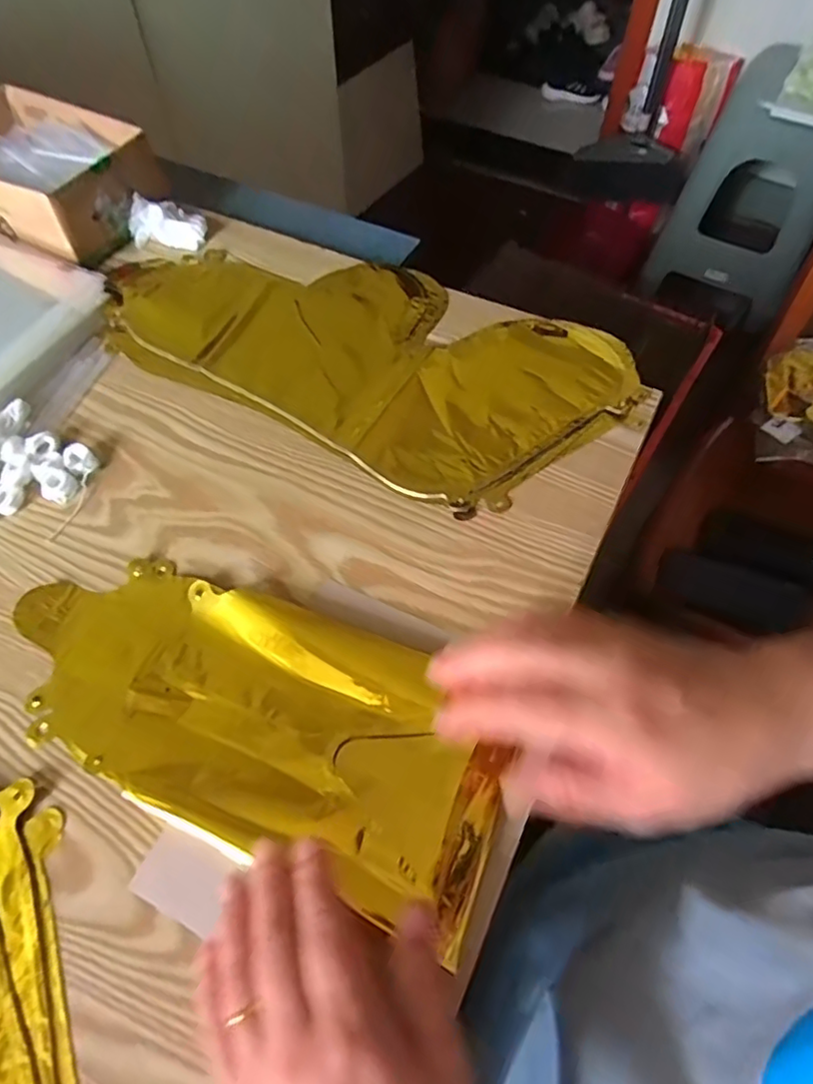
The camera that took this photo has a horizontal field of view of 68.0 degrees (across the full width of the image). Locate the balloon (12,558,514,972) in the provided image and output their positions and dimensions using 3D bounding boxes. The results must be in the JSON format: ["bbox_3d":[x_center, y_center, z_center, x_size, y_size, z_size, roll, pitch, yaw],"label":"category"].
[{"bbox_3d":[-0.089,0.092,0.341,0.298,0.013,0.130,22,62,15],"label":"balloon"}]

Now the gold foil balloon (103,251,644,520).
[{"bbox_3d":[-0.042,-0.160,0.489,0.416,0.007,0.208,25,62,15],"label":"gold foil balloon"}]

